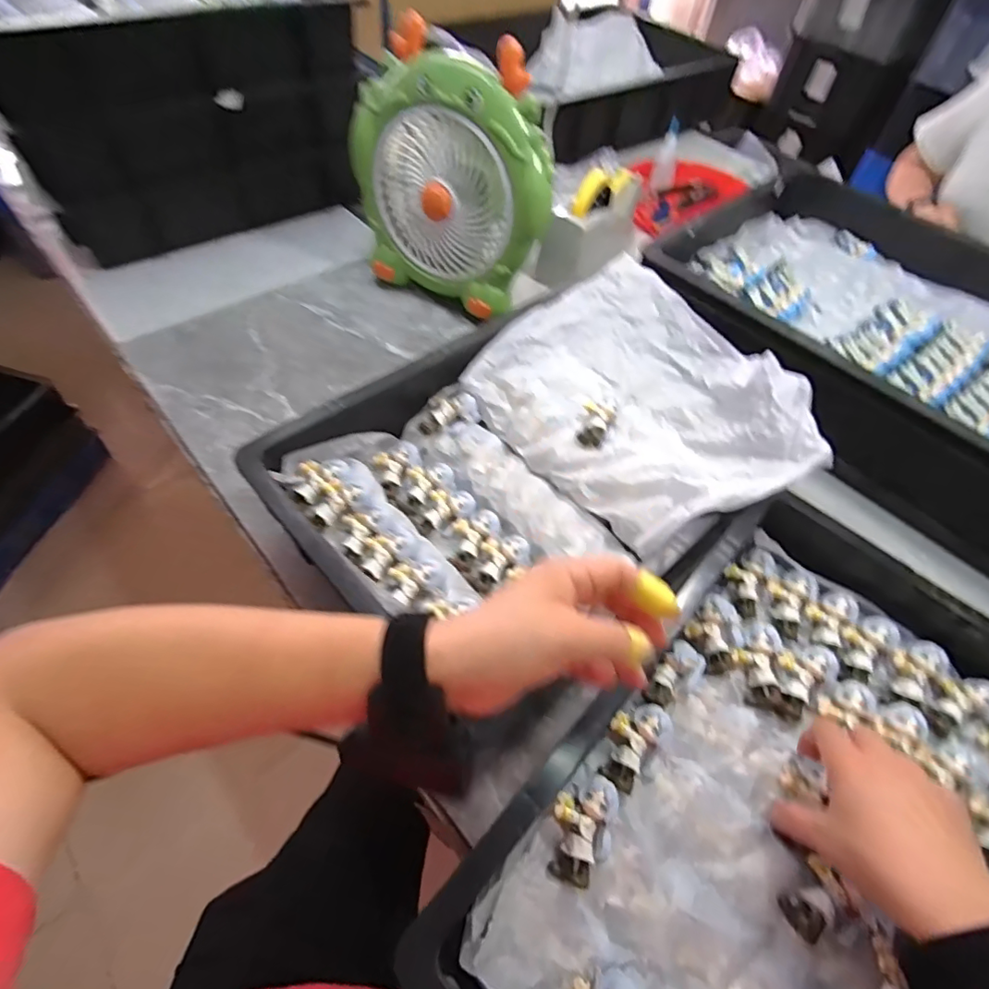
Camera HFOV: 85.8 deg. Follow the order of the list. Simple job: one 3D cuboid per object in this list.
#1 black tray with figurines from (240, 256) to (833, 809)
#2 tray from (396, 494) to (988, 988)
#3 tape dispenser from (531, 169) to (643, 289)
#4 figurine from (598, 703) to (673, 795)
[{"bbox_3d":[0.046,-0.032,0.495,0.459,0.109,0.329,-29,62,-24],"label":"black tray with figurines"},{"bbox_3d":[0.219,0.216,0.347,0.329,0.070,0.479,38,59,20],"label":"tray"},{"bbox_3d":[0.155,-0.408,0.790,0.068,0.109,0.206,36,59,19],"label":"tape dispenser"},{"bbox_3d":[0.100,0.182,0.385,0.037,0.030,0.061,27,56,13],"label":"figurine"}]

